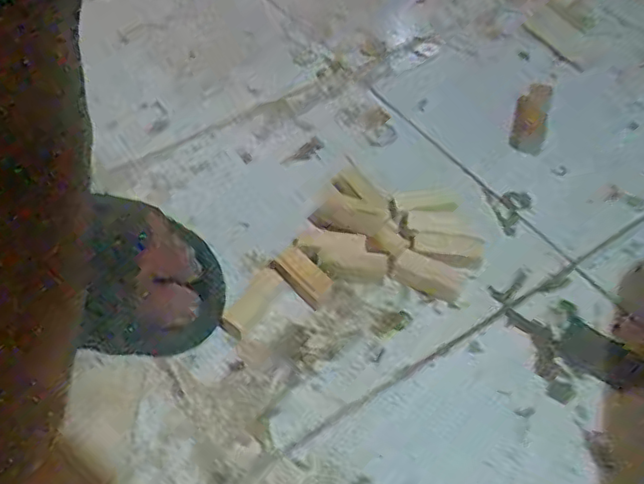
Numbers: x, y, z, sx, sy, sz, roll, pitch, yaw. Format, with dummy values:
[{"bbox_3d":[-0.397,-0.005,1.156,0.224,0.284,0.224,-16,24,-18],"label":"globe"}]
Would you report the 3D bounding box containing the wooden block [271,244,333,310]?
[{"bbox_3d":[-0.016,0.025,0.472,0.023,0.014,0.053,-36,59,-23],"label":"wooden block"}]

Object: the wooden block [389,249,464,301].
[{"bbox_3d":[0.078,0.025,0.461,0.052,0.014,0.024,23,56,19],"label":"wooden block"}]

